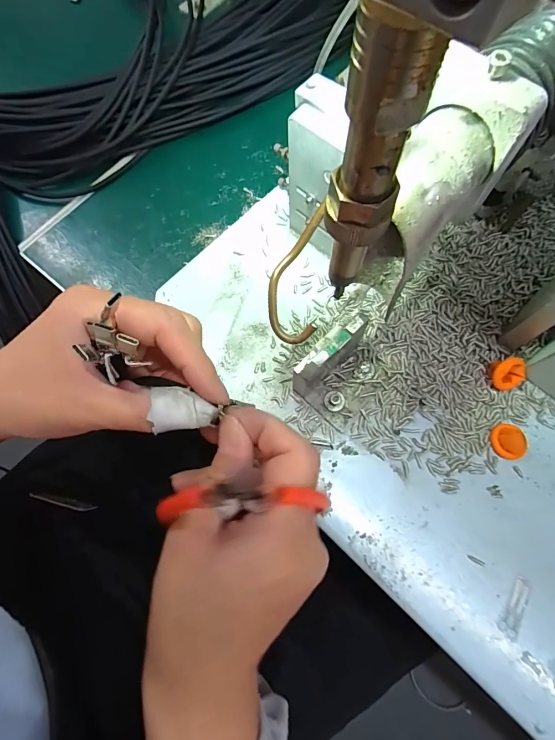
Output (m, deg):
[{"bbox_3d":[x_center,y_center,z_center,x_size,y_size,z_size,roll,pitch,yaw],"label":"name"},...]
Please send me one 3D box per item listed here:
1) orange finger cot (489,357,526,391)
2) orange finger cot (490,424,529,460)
[{"bbox_3d":[0.136,0.001,0.227,0.019,0.021,0.011,-22,27,4],"label":"orange finger cot"},{"bbox_3d":[0.131,0.041,0.216,0.014,0.011,0.020,-10,72,-1],"label":"orange finger cot"}]

